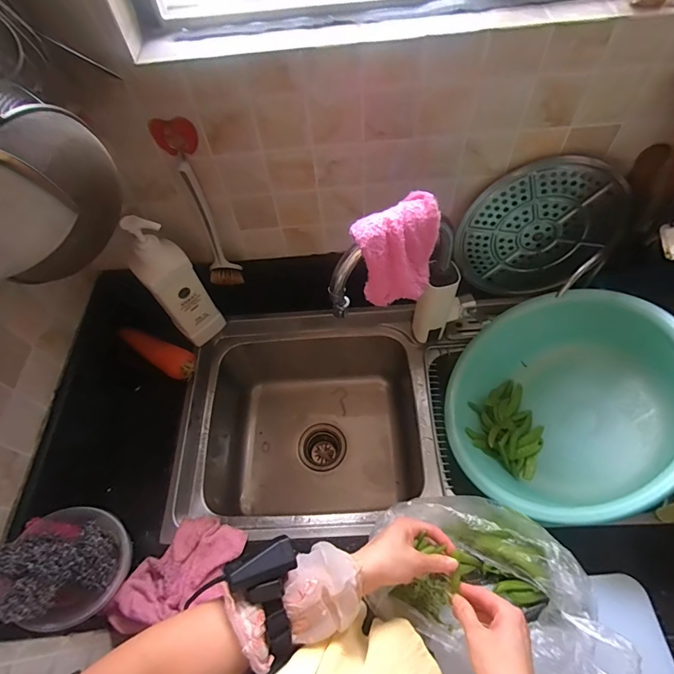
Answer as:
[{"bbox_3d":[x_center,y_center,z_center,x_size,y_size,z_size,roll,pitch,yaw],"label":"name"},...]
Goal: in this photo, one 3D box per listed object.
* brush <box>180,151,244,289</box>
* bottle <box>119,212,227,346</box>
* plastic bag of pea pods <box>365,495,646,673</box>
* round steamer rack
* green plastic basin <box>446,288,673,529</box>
[{"bbox_3d":[-0.217,-0.178,0.687,0.053,0.237,0.051,-21,59,-8],"label":"brush"},{"bbox_3d":[-0.278,-0.088,0.708,0.078,0.277,0.052,-39,64,-18],"label":"bottle"},{"bbox_3d":[0.193,0.298,0.527,0.267,0.129,0.179,10,60,10],"label":"plastic bag of pea pods"},{"bbox_3d":[0.352,-0.183,0.725,0.258,0.272,0.016,25,44,-23],"label":"round steamer rack"},{"bbox_3d":[0.382,0.106,0.700,0.392,0.152,0.392,19,83,51],"label":"green plastic basin"}]

